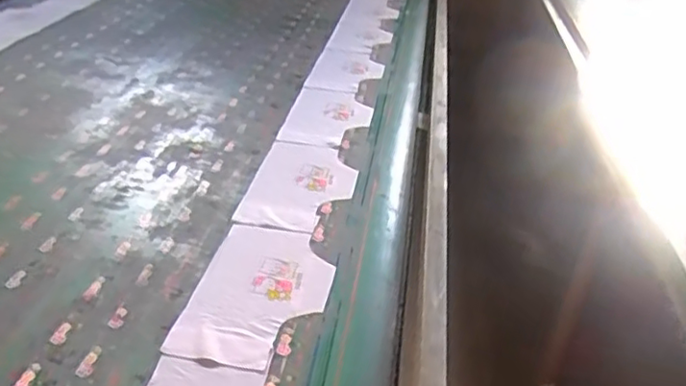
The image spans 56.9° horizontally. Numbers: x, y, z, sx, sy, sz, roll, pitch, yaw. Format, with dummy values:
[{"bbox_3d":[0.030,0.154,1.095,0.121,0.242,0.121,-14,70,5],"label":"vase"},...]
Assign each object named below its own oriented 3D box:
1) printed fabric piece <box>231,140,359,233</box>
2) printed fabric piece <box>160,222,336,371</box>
[{"bbox_3d":[-0.065,-0.019,1.053,0.166,0.008,0.270,7,31,5],"label":"printed fabric piece"},{"bbox_3d":[-0.102,0.122,0.814,0.161,0.004,0.267,8,31,6],"label":"printed fabric piece"}]

